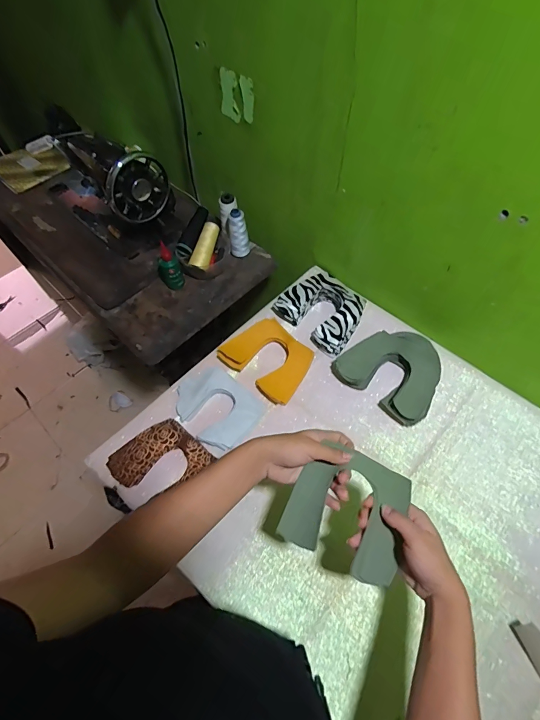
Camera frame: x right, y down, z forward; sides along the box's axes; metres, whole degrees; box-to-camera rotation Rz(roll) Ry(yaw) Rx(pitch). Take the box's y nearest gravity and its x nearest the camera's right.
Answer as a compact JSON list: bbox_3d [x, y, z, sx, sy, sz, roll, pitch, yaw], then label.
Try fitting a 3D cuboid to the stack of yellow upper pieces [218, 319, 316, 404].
[{"bbox_3d":[-0.004,-0.009,0.676,0.160,0.028,0.121,37,79,14],"label":"stack of yellow upper pieces"}]

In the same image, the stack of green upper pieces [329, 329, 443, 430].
[{"bbox_3d":[0.234,0.013,0.669,0.173,0.038,0.175,39,69,22],"label":"stack of green upper pieces"}]

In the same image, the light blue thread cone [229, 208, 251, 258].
[{"bbox_3d":[-0.072,-0.284,0.817,0.041,0.108,0.041,2,60,4],"label":"light blue thread cone"}]

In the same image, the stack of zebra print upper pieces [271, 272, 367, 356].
[{"bbox_3d":[0.109,-0.101,0.731,0.154,0.051,0.128,38,68,22],"label":"stack of zebra print upper pieces"}]

